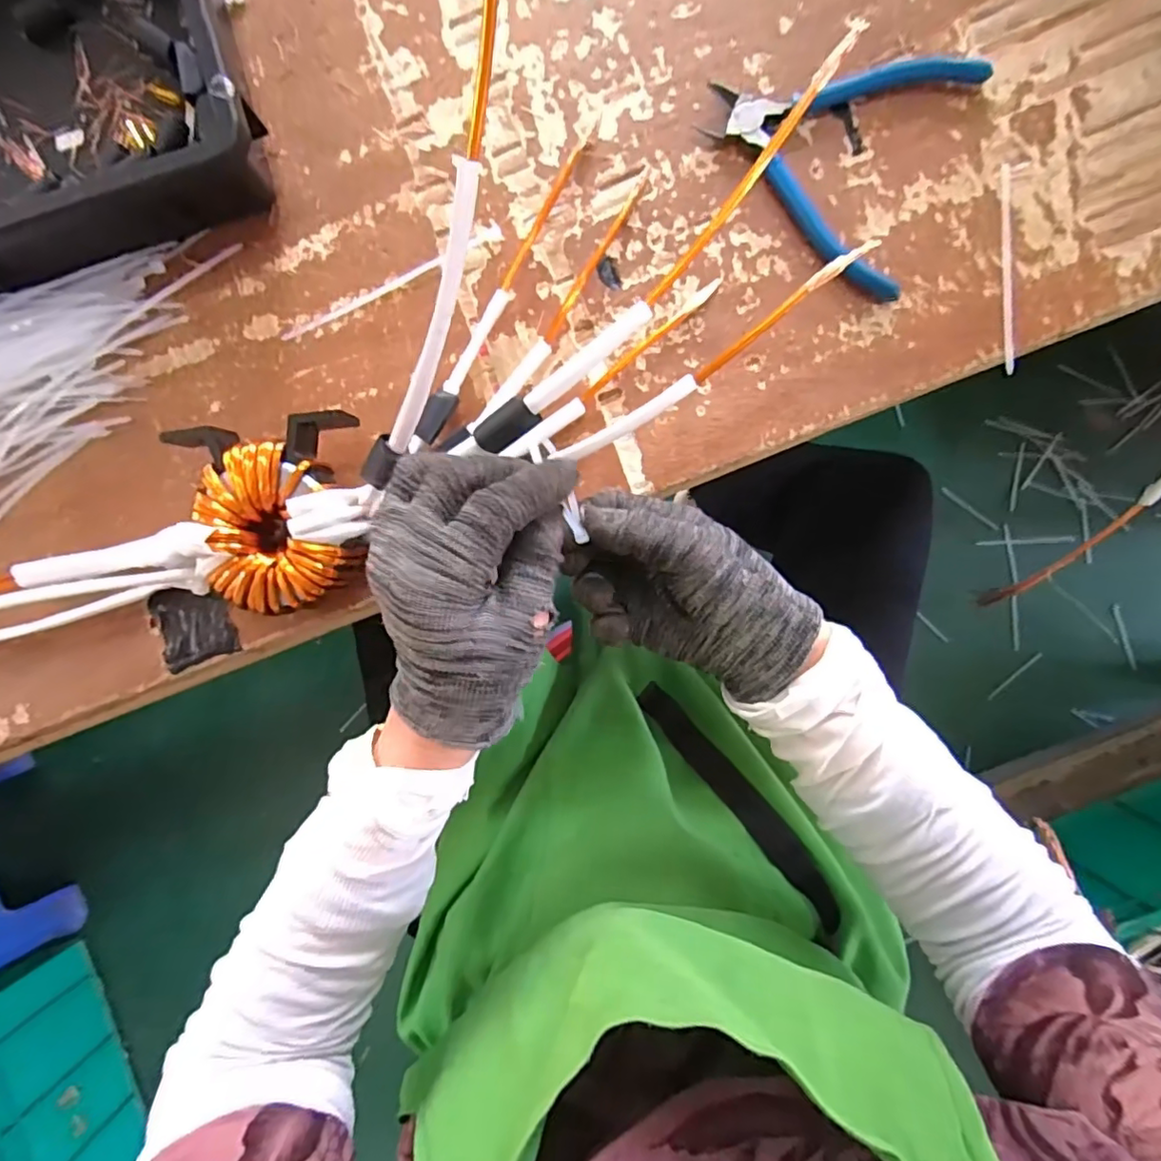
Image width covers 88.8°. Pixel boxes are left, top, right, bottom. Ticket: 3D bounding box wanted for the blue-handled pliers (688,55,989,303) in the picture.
[{"bbox_3d":[0.136,-0.242,0.329,0.134,0.010,0.132,24,92,5],"label":"blue-handled pliers"}]

